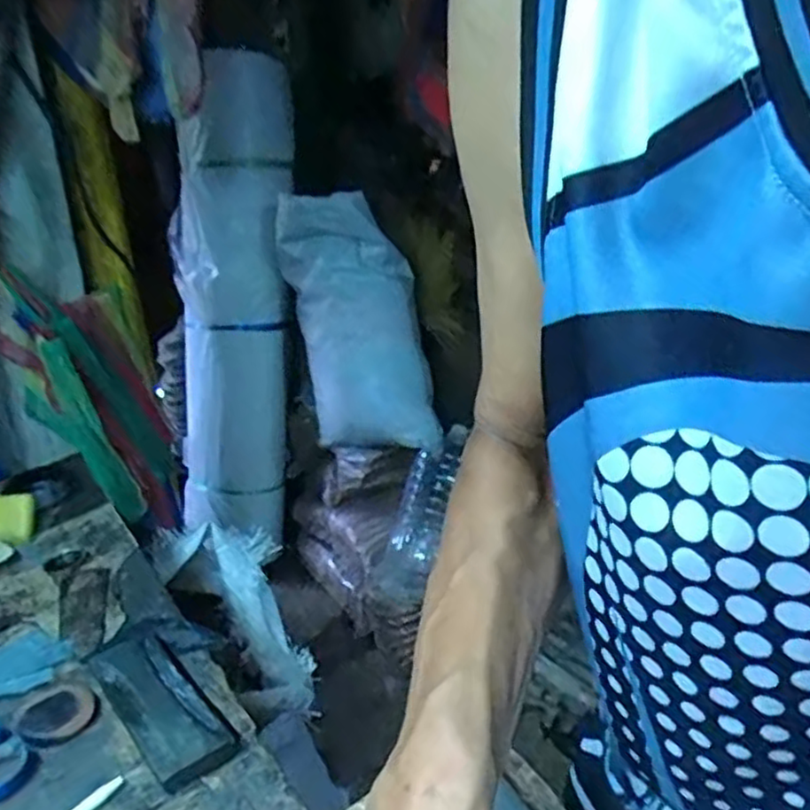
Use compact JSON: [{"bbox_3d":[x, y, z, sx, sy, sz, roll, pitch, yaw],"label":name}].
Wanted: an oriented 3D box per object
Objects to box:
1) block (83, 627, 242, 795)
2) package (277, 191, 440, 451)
[{"bbox_3d":[-0.185,0.218,0.523,0.054,0.019,0.159,-22,28,-36],"label":"block"},{"bbox_3d":[-0.097,-0.213,1.906,0.348,0.700,0.294,-18,1,-22],"label":"package"}]

